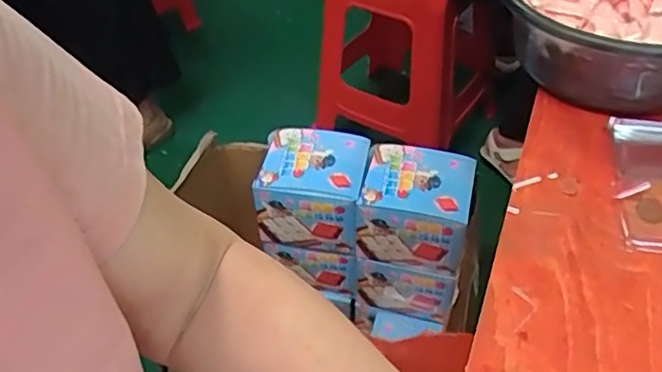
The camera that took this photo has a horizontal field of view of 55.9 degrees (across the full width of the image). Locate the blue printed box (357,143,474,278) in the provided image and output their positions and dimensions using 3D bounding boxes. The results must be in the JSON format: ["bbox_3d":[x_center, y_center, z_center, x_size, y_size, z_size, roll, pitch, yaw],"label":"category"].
[{"bbox_3d":[0.138,0.038,1.010,0.172,0.144,0.145,12,46,15],"label":"blue printed box"}]

